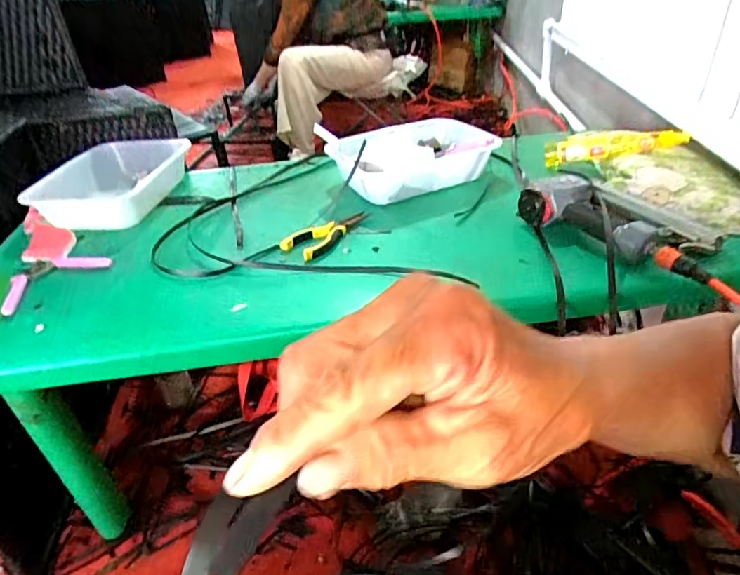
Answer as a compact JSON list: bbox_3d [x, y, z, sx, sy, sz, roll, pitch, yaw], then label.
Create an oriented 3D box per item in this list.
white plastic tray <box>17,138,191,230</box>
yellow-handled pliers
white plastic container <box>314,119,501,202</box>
[{"bbox_3d":[-0.476,-0.207,0.958,0.192,0.065,0.266,1,36,5],"label":"white plastic tray"},{"bbox_3d":[-0.070,-0.088,0.786,0.072,0.014,0.140,23,43,31],"label":"yellow-handled pliers"},{"bbox_3d":[0.075,-0.254,0.921,0.322,0.109,0.192,-9,36,-9],"label":"white plastic container"}]

